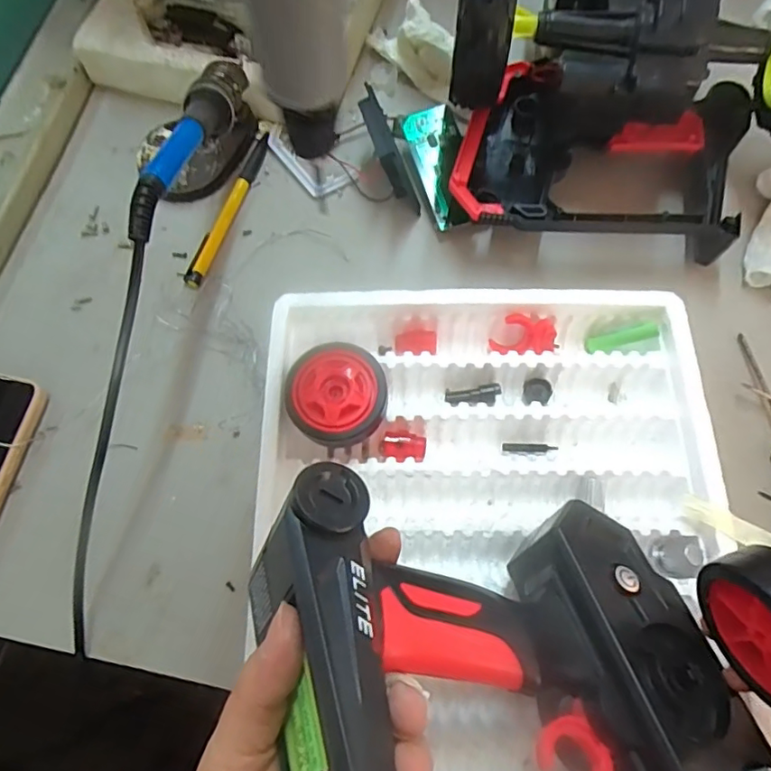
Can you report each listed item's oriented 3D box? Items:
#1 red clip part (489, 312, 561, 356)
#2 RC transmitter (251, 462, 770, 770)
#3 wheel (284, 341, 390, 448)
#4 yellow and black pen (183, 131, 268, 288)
[{"bbox_3d":[0.088,-0.030,0.350,0.042,0.021,0.025,-4,71,0],"label":"red clip part"},{"bbox_3d":[0.062,0.105,0.209,0.194,0.089,0.133,0,71,1],"label":"RC transmitter"},{"bbox_3d":[-0.027,0.005,0.316,0.058,0.023,0.054,0,71,1],"label":"wheel"},{"bbox_3d":[-0.115,-0.130,0.405,0.014,0.007,0.133,18,72,7],"label":"yellow and black pen"}]

